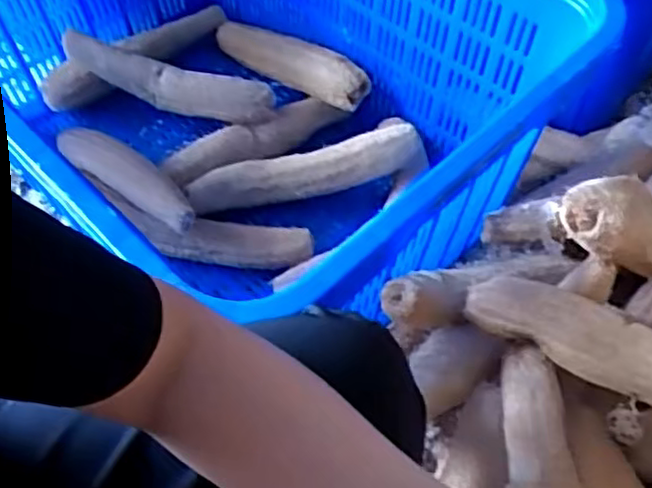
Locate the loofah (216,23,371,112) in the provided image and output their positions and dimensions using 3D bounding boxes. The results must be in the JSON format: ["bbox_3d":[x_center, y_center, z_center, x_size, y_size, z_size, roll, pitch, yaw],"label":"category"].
[{"bbox_3d":[-0.064,-0.297,1.133,0.324,0.067,0.068,31,61,34],"label":"loofah"}]

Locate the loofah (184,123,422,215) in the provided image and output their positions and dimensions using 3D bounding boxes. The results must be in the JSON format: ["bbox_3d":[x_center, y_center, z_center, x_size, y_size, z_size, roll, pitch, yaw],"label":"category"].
[{"bbox_3d":[-0.034,-0.107,1.002,0.330,0.083,0.058,-7,57,-4],"label":"loofah"}]

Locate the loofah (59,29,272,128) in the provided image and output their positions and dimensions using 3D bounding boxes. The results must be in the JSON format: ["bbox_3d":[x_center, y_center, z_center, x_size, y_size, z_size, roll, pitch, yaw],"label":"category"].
[{"bbox_3d":[-0.255,-0.255,1.096,0.361,0.065,0.060,19,59,13],"label":"loofah"}]

